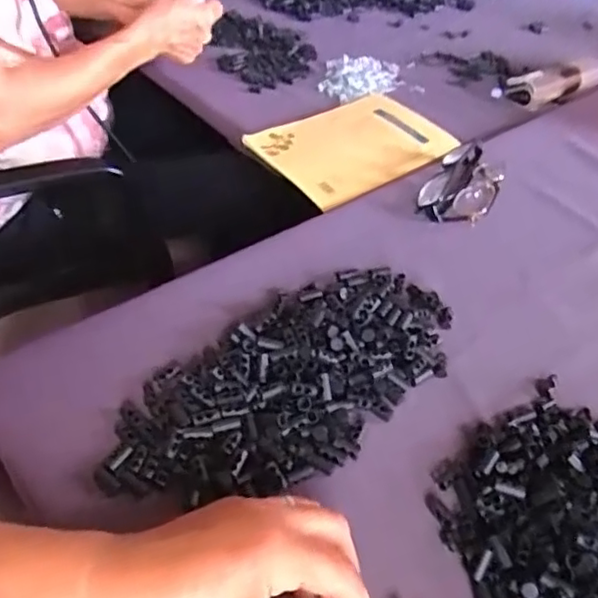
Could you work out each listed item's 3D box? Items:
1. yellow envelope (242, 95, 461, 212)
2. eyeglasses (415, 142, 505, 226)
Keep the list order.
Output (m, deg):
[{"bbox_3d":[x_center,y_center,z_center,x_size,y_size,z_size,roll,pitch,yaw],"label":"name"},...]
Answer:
[{"bbox_3d":[0.062,-0.172,0.672,0.194,0.015,0.146,-30,57,-29],"label":"yellow envelope"},{"bbox_3d":[0.164,-0.116,0.610,0.064,0.023,0.119,24,50,16],"label":"eyeglasses"}]

